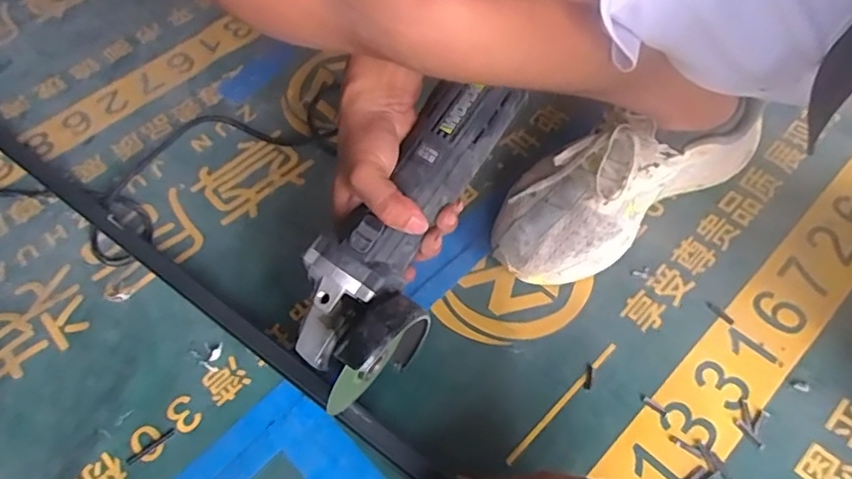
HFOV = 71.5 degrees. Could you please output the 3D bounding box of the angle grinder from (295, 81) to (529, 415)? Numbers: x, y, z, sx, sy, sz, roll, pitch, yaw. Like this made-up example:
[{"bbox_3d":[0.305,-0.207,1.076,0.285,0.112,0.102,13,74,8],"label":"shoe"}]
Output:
[{"bbox_3d":[-0.014,-0.005,0.448,0.099,0.074,0.265,24,76,19],"label":"angle grinder"}]

